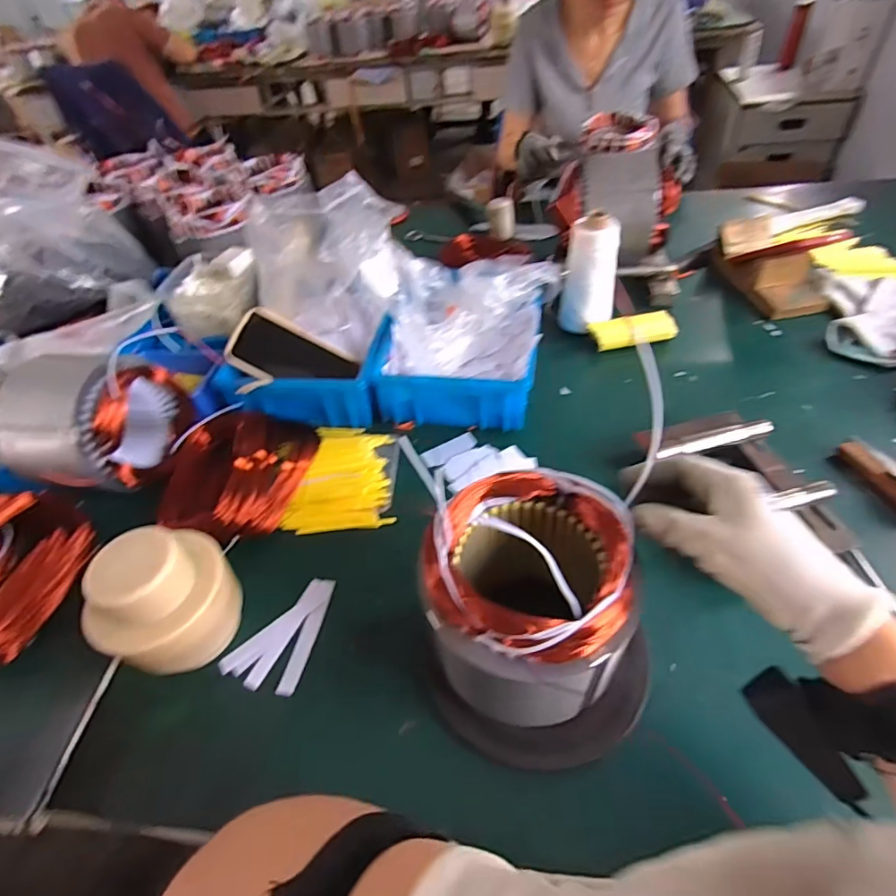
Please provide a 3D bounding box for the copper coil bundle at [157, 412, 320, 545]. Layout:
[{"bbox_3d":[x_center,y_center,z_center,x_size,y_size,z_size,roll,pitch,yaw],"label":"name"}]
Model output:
[{"bbox_3d":[-0.247,0.030,0.600,0.150,0.057,0.184,3,48,10],"label":"copper coil bundle"}]

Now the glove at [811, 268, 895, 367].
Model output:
[{"bbox_3d":[0.638,-0.186,0.723,0.187,0.032,0.218,12,50,17],"label":"glove"}]

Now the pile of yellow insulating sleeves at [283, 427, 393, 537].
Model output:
[{"bbox_3d":[-0.122,0.027,0.608,0.110,0.032,0.153,0,48,7],"label":"pile of yellow insulating sleeves"}]

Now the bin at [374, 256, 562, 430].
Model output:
[{"bbox_3d":[0.030,-0.156,0.704,0.201,0.118,0.261,5,49,11],"label":"bin"}]

